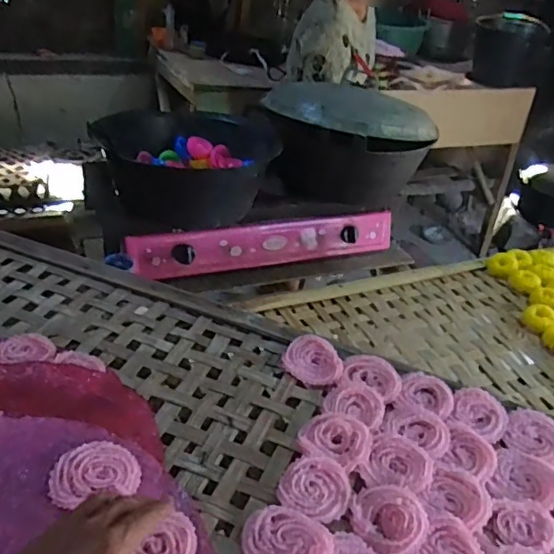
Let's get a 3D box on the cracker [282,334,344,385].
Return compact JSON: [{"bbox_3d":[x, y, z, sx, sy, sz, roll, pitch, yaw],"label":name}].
[{"bbox_3d":[0.047,0.107,0.732,0.074,0.017,0.081,10,33,3],"label":"cracker"}]

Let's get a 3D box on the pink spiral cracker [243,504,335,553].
[{"bbox_3d":[0.009,0.238,0.504,0.079,0.012,0.065,18,35,15],"label":"pink spiral cracker"}]

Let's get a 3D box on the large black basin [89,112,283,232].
[{"bbox_3d":[-0.193,-0.251,1.256,0.355,0.183,0.255,5,33,-4],"label":"large black basin"}]

